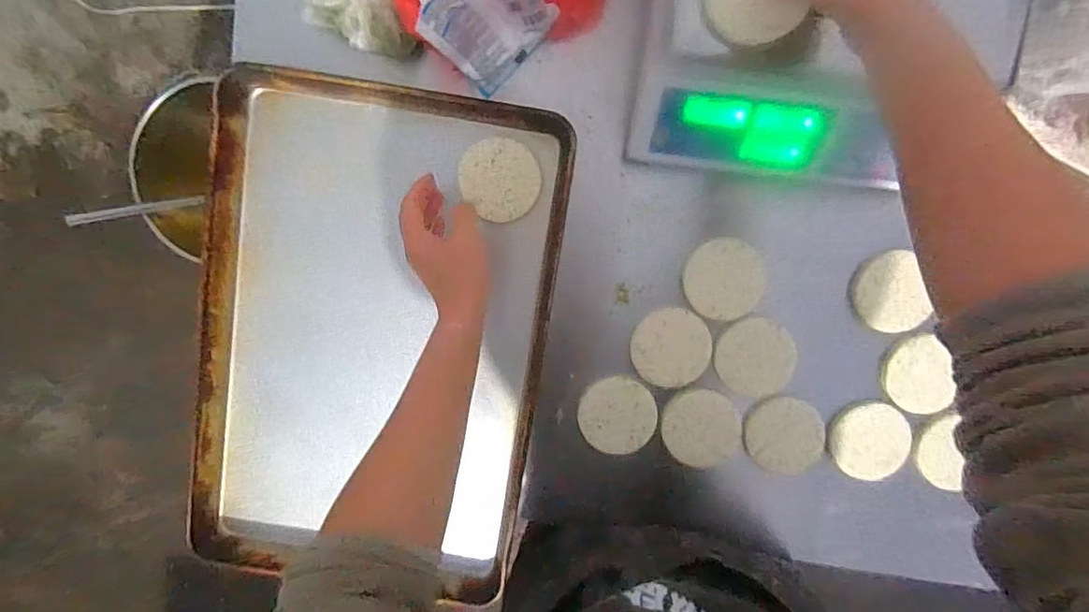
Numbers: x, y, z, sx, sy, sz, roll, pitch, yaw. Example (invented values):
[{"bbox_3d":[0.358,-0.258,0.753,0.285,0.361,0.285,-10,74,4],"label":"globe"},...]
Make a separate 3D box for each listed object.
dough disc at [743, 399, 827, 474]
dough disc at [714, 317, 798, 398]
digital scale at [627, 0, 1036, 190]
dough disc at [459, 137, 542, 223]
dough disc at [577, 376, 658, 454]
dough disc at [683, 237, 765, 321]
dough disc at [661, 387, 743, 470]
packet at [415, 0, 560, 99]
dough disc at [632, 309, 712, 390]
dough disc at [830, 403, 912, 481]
[{"bbox_3d":[0.296,0.161,0.663,0.097,0.011,0.089,0,98,1],"label":"dough disc"},{"bbox_3d":[0.256,0.063,0.655,0.091,0.005,0.097,0,98,1],"label":"dough disc"},{"bbox_3d":[0.281,-0.310,0.544,0.334,0.110,0.351,8,98,0],"label":"digital scale"},{"bbox_3d":[-0.051,-0.147,0.631,0.091,0.010,0.093,0,98,1],"label":"dough disc"},{"bbox_3d":[0.091,0.135,0.664,0.093,0.009,0.091,0,98,1],"label":"dough disc"},{"bbox_3d":[0.215,-0.033,0.648,0.091,0.012,0.094,0,98,1],"label":"dough disc"},{"bbox_3d":[0.195,0.152,0.670,0.093,0.007,0.098,0,98,1],"label":"dough disc"},{"bbox_3d":[-0.055,-0.293,0.547,0.118,0.155,0.020,-37,73,14],"label":"packet"},{"bbox_3d":[0.153,0.051,0.651,0.092,0.006,0.094,0,98,1],"label":"dough disc"},{"bbox_3d":[0.403,0.165,0.667,0.084,0.018,0.093,13,98,0],"label":"dough disc"}]

